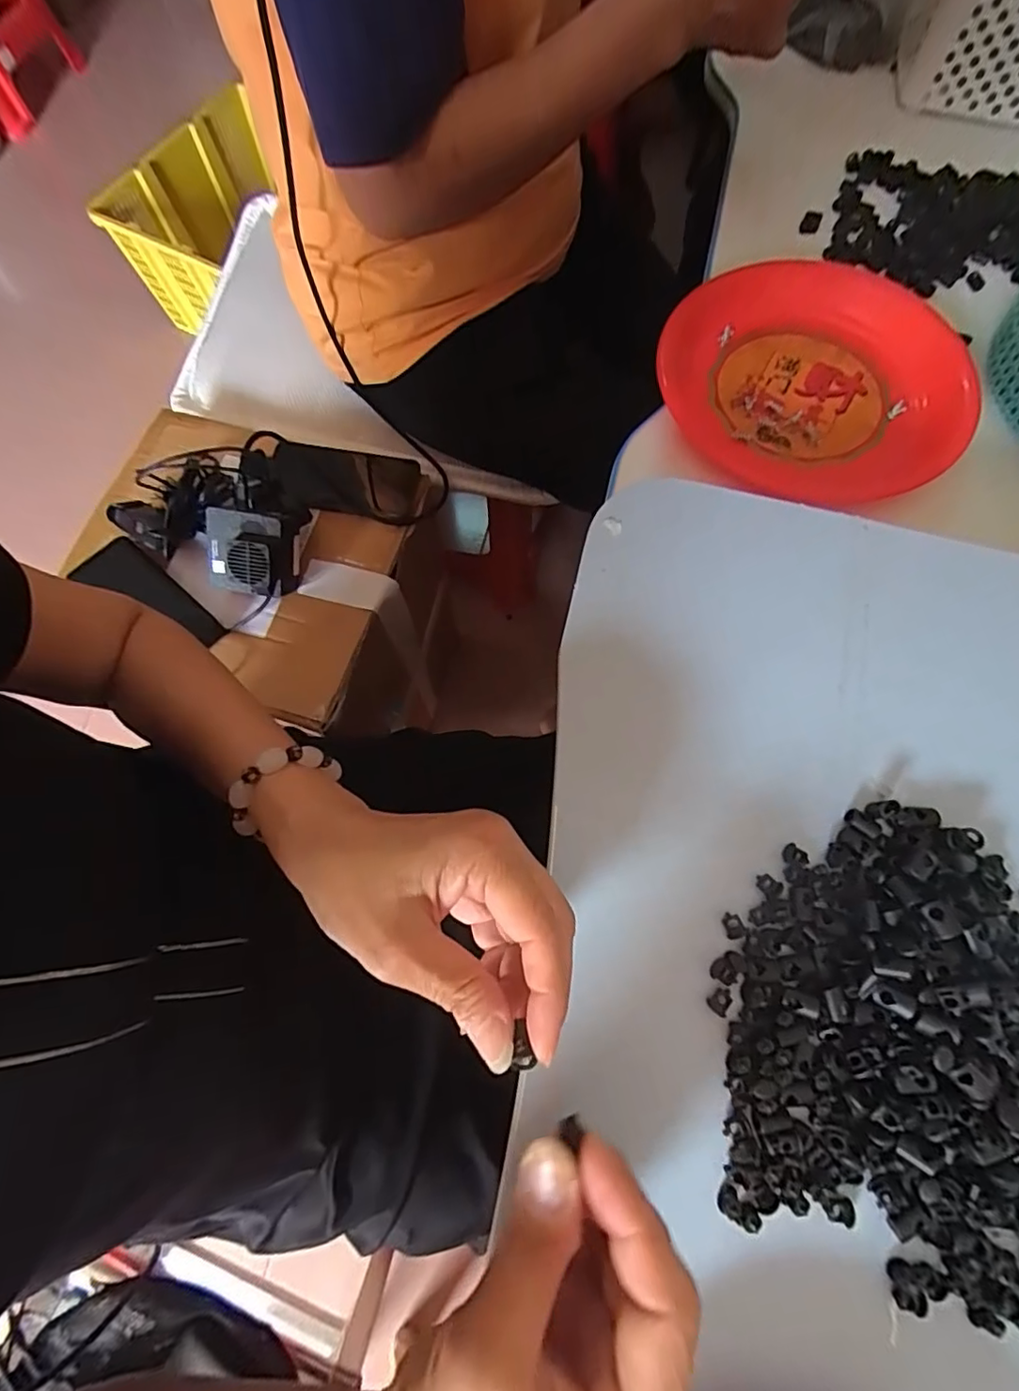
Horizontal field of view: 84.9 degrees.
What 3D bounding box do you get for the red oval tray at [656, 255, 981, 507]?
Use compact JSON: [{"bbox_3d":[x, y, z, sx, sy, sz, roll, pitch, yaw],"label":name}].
[{"bbox_3d":[0.243,-0.264,0.438,0.222,0.032,0.250,26,73,8],"label":"red oval tray"}]

